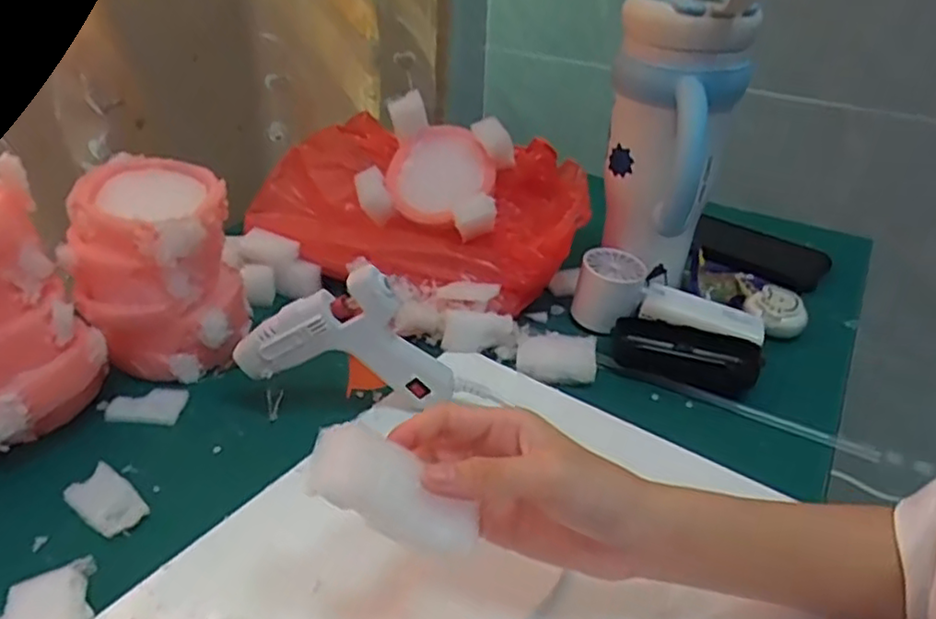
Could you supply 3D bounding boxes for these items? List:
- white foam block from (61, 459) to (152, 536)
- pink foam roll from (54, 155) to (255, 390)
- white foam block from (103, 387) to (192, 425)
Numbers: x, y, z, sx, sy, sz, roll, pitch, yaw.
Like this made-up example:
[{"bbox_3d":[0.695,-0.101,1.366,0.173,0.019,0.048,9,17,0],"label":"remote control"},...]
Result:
[{"bbox_3d":[-0.213,0.112,0.395,0.049,0.011,0.029,23,38,29],"label":"white foam block"},{"bbox_3d":[-0.228,-0.030,0.502,0.104,0.133,0.105,-7,34,-14],"label":"pink foam roll"},{"bbox_3d":[-0.225,0.067,0.468,0.052,0.006,0.028,1,33,-2],"label":"white foam block"}]

